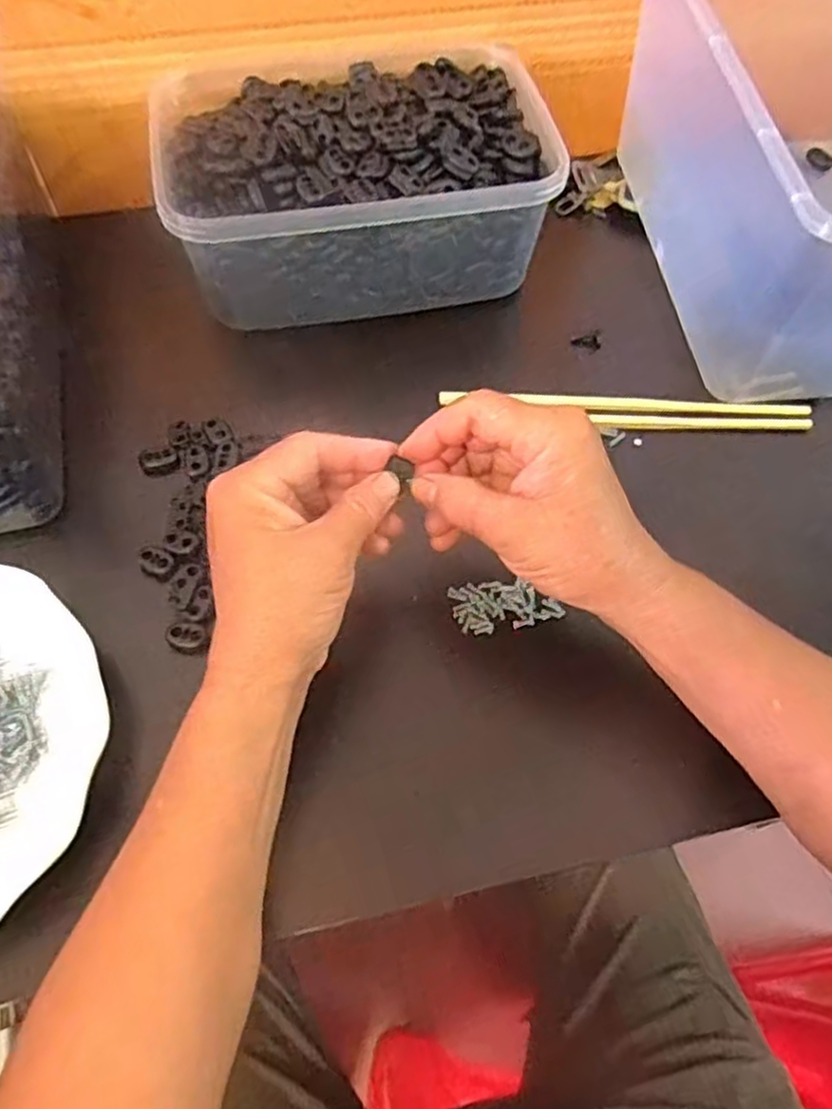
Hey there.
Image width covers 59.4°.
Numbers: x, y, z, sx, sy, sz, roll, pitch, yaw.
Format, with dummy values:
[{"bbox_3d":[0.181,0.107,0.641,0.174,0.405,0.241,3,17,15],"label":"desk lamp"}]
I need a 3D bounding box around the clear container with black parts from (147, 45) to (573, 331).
[{"bbox_3d":[-0.038,-0.244,0.477,0.229,0.086,0.155,-8,62,-6],"label":"clear container with black parts"}]

